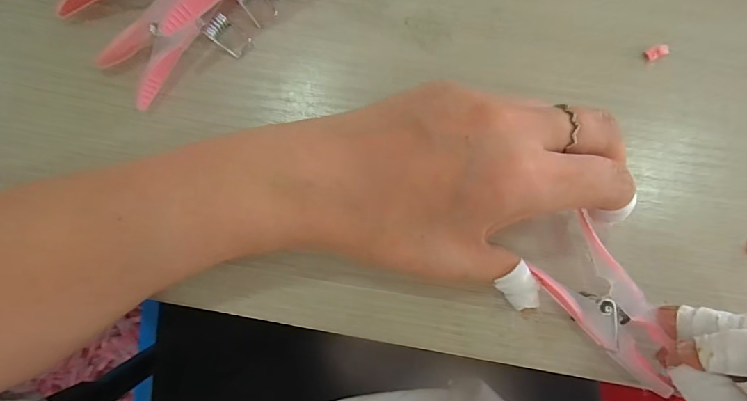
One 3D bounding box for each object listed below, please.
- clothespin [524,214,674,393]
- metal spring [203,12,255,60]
[{"bbox_3d":[0.107,0.045,0.186,0.041,0.014,0.071,-37,86,-2],"label":"clothespin"},{"bbox_3d":[-0.074,-0.084,0.219,0.023,0.005,0.014,36,87,3],"label":"metal spring"}]

